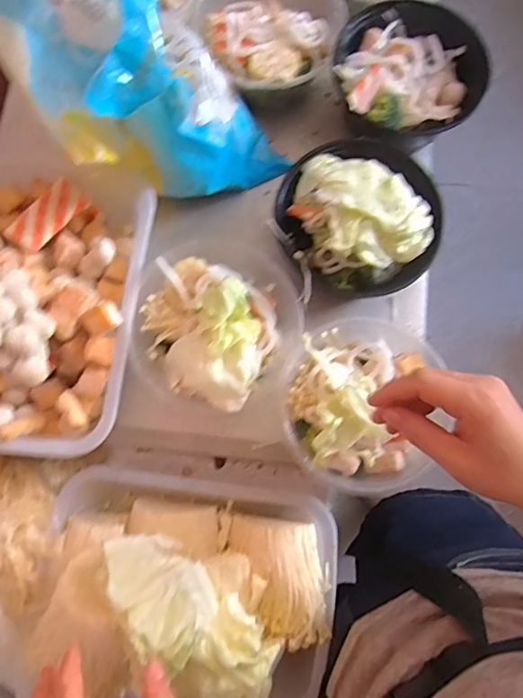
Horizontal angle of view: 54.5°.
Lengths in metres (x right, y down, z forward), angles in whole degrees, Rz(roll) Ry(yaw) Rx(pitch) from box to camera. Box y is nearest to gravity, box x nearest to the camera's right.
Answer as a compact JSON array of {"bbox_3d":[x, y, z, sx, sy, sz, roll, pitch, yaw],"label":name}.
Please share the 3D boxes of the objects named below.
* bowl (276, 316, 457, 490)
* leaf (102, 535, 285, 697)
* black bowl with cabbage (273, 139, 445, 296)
[{"bbox_3d":[0.096,0.048,0.476,0.157,0.078,0.150,0,76,1],"label":"bowl"},{"bbox_3d":[-0.063,0.246,0.444,0.087,0.076,0.195,-38,102,-8],"label":"leaf"},{"bbox_3d":[0.096,-0.134,0.515,0.156,0.087,0.134,4,77,2],"label":"black bowl with cabbage"}]

